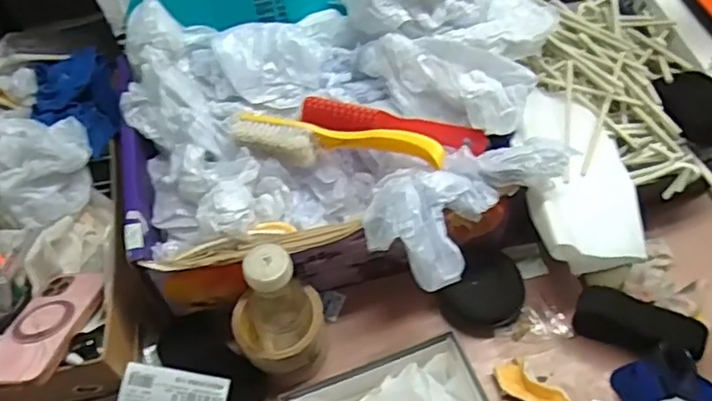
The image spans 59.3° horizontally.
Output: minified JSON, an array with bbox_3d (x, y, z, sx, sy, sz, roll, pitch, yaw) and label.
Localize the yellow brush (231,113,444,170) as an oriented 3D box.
[{"bbox_3d":[-0.021,-0.056,0.627,0.218,0.065,0.032,13,57,11],"label":"yellow brush"}]

